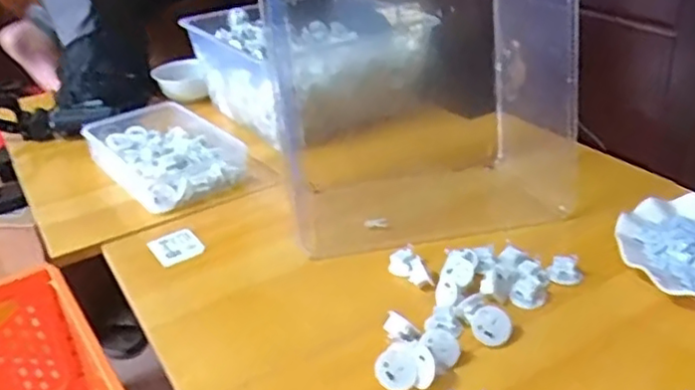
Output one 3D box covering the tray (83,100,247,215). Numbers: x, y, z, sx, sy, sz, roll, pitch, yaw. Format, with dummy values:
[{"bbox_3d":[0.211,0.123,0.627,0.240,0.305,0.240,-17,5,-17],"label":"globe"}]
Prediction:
[{"bbox_3d":[-0.251,-0.061,0.904,0.162,0.048,0.258,-26,36,-32],"label":"tray"}]

